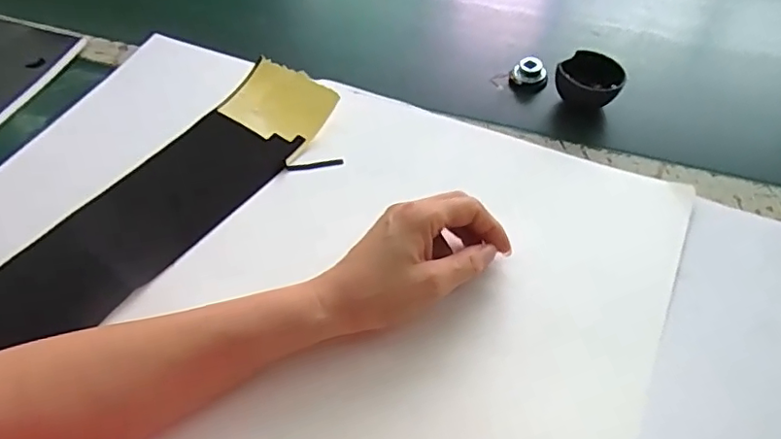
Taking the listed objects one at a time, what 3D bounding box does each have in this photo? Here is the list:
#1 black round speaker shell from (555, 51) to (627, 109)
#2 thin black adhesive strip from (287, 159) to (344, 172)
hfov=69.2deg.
[{"bbox_3d":[0.184,-0.125,0.522,0.047,0.030,0.058,-30,56,-20],"label":"black round speaker shell"},{"bbox_3d":[-0.065,-0.046,0.489,0.048,0.004,0.005,-9,51,-5],"label":"thin black adhesive strip"}]

